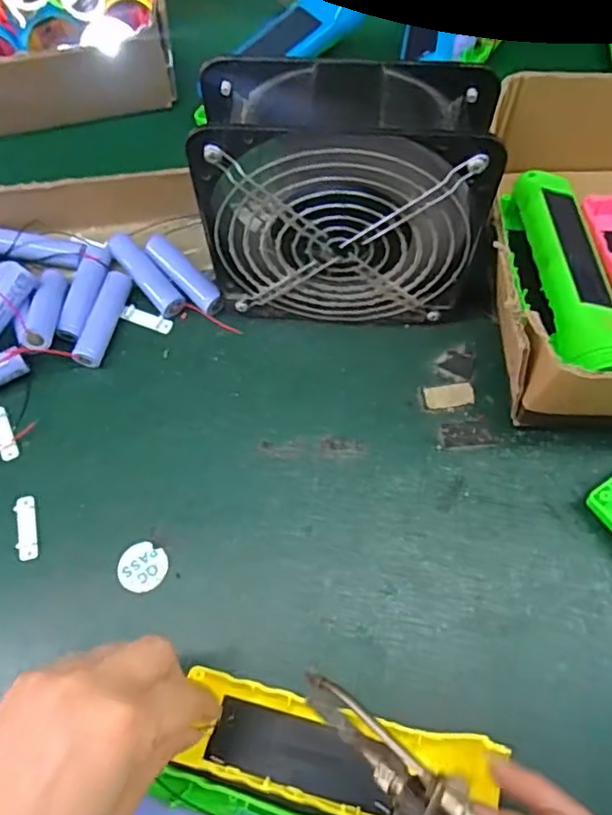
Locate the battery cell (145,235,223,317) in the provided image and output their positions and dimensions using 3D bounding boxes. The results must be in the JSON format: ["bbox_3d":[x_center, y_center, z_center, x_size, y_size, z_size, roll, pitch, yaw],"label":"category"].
[{"bbox_3d":[-0.080,-0.088,0.413,0.020,0.016,0.066,-40,68,-16],"label":"battery cell"}]

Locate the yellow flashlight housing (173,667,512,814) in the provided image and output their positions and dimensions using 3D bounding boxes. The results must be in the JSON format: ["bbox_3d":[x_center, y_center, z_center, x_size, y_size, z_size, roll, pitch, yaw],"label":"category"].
[{"bbox_3d":[0.015,0.159,0.287,0.142,0.022,0.046,5,67,12],"label":"yellow flashlight housing"}]

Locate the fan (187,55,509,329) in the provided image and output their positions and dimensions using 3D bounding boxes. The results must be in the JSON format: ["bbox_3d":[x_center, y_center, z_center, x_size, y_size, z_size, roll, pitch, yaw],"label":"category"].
[{"bbox_3d":[0.022,-0.110,0.353,0.149,0.148,0.060,2,65,4],"label":"fan"}]

